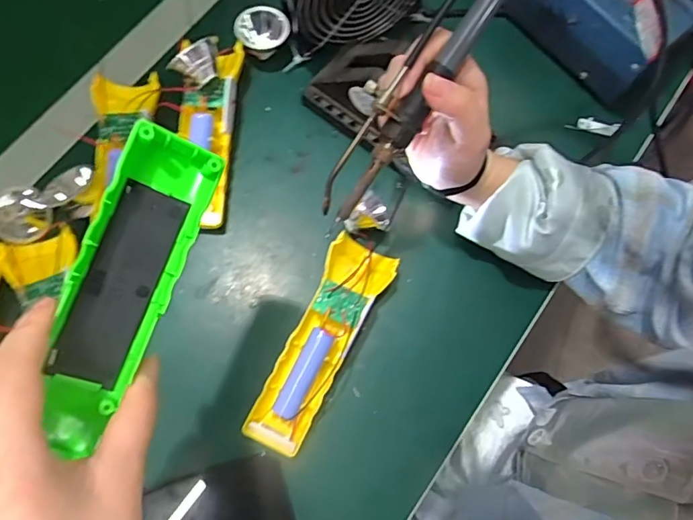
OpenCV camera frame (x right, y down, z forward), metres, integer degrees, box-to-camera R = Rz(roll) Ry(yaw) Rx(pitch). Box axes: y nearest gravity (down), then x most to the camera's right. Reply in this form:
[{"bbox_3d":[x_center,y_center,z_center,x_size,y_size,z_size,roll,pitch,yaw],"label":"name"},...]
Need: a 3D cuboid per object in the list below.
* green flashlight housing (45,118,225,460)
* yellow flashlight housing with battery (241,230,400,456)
[{"bbox_3d":[-0.100,0.010,0.224,0.042,0.024,0.139,22,81,-28],"label":"green flashlight housing"},{"bbox_3d":[-0.018,0.062,0.375,0.052,0.041,0.166,25,75,7],"label":"yellow flashlight housing with battery"}]

